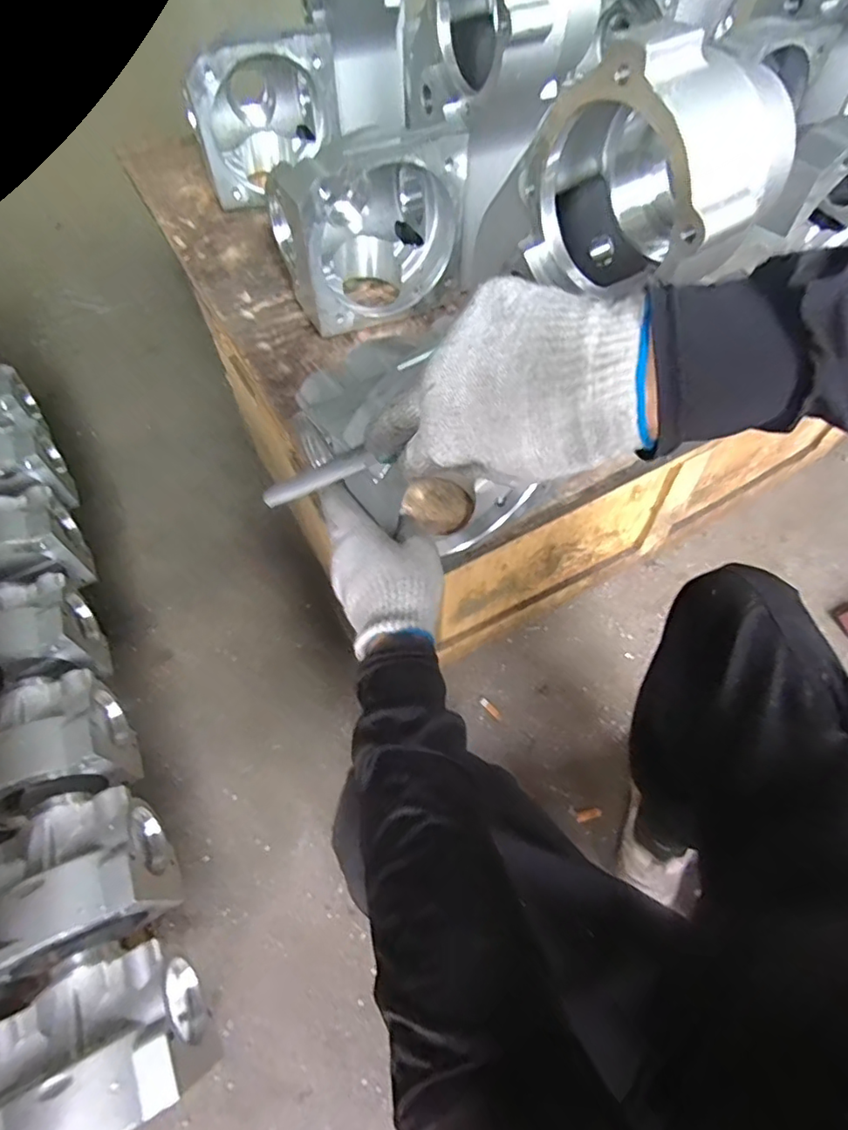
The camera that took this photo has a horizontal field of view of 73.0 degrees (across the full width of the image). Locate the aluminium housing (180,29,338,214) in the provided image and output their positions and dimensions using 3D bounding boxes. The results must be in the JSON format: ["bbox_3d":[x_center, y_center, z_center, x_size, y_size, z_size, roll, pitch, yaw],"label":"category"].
[{"bbox_3d":[-0.227,-0.620,0.784,0.181,0.175,0.142,-23,61,-13],"label":"aluminium housing"}]

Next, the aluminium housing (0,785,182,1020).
[{"bbox_3d":[-0.374,0.329,0.594,0.175,0.125,0.155,-27,62,-15],"label":"aluminium housing"}]

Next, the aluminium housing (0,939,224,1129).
[{"bbox_3d":[-0.309,0.445,0.522,0.176,0.127,0.145,-28,63,-16],"label":"aluminium housing"}]

